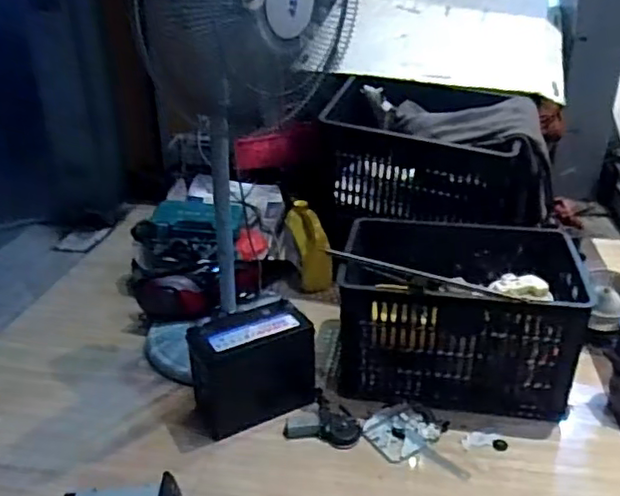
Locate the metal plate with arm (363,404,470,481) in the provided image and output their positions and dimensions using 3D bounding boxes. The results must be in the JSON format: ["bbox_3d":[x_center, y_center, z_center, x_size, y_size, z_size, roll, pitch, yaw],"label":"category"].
[{"bbox_3d":[0.203,0.384,1.202,0.140,0.020,0.203,-13,29,-23],"label":"metal plate with arm"}]

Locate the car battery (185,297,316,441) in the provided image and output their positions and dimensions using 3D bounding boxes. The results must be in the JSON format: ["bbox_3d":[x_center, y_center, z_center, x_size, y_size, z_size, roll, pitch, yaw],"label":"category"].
[{"bbox_3d":[-0.120,0.245,1.285,0.243,0.204,0.138,-17,31,-29],"label":"car battery"}]

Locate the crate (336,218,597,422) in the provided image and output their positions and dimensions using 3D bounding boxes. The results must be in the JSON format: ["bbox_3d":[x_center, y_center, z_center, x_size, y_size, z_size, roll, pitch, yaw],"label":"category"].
[{"bbox_3d":[0.331,0.134,1.416,0.492,0.270,0.411,4,27,9],"label":"crate"}]

